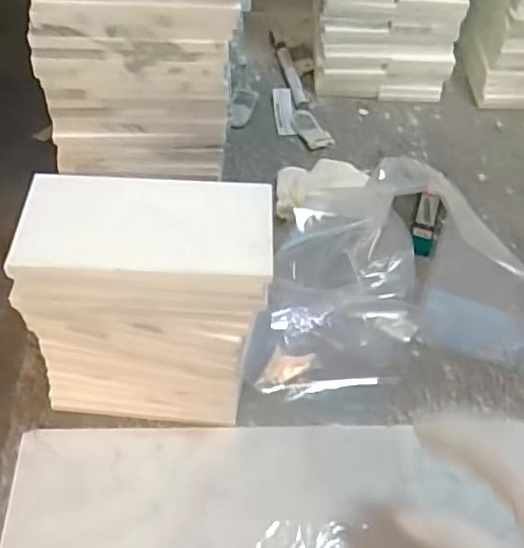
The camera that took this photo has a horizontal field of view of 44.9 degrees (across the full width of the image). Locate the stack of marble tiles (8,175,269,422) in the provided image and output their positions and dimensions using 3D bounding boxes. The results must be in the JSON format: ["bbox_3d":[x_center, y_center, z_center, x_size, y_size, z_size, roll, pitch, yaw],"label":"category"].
[{"bbox_3d":[-0.078,0.027,0.457,0.167,0.202,0.086,4,54,3],"label":"stack of marble tiles"}]

